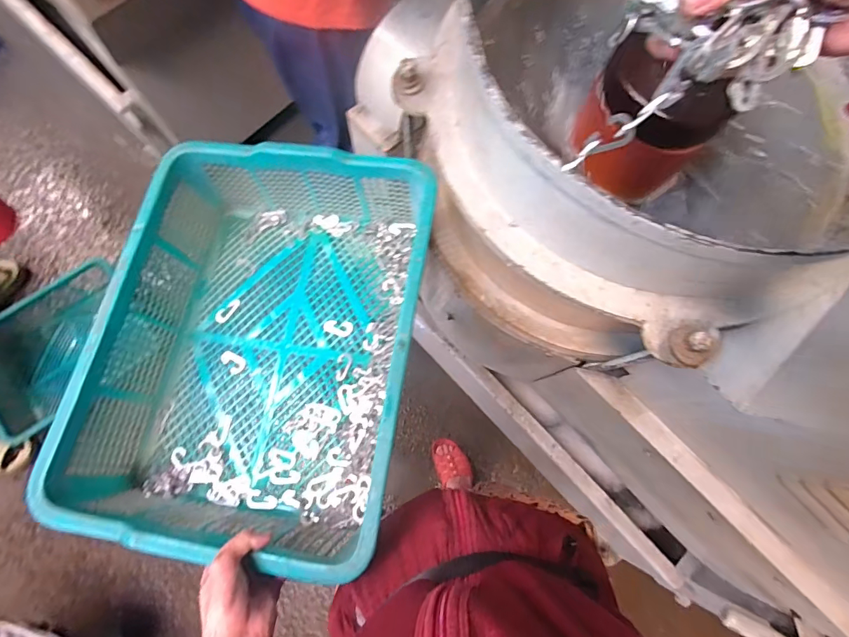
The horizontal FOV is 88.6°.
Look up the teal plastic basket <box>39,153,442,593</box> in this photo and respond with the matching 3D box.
[{"bbox_3d":[-0.198,0.018,0.552,0.363,0.154,0.465,9,75,2],"label":"teal plastic basket"}]

